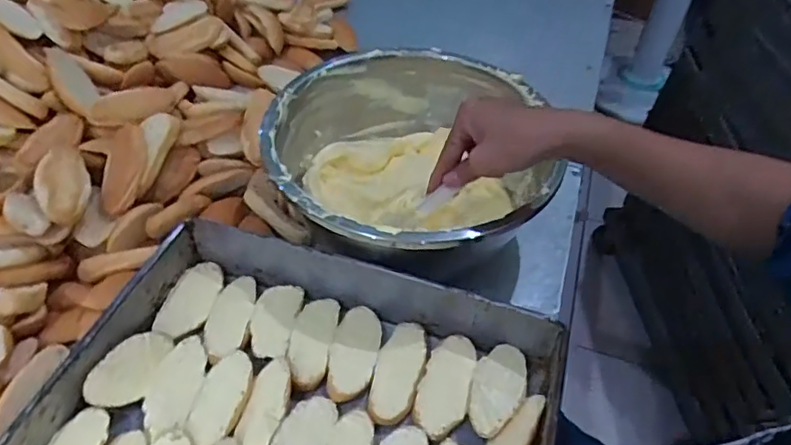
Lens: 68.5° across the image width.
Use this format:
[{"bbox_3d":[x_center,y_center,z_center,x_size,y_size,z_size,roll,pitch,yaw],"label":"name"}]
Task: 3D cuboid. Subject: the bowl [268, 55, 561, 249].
[{"bbox_3d":[0.016,-0.056,0.607,0.281,0.116,0.275,2,46,-2],"label":"bowl"}]

